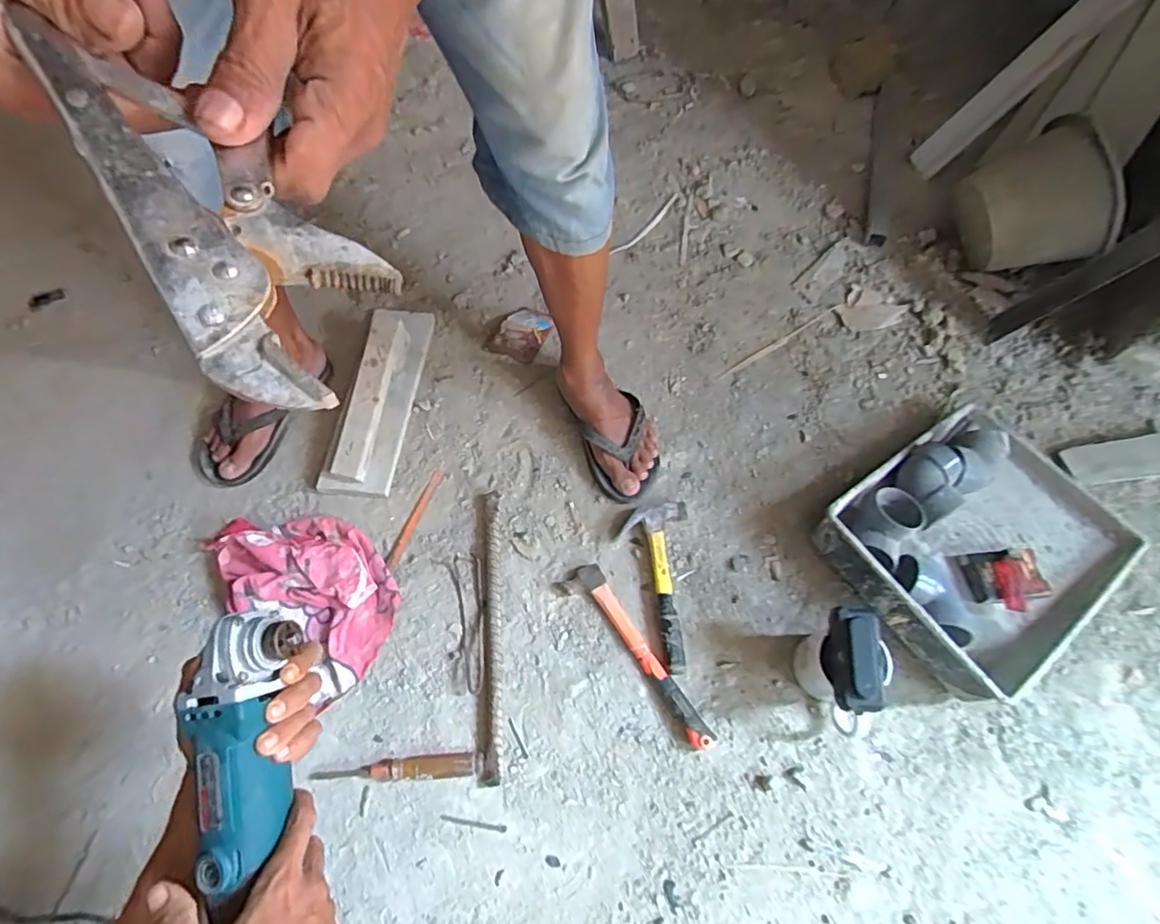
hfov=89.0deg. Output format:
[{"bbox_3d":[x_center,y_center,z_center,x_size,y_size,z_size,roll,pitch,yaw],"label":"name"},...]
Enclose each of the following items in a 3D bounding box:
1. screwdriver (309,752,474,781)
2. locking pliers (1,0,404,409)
[{"bbox_3d":[-0.219,0.362,0.693,0.185,0.020,0.026,-5,64,-2],"label":"screwdriver"},{"bbox_3d":[-0.130,-0.096,0.225,0.075,0.009,0.165,-30,86,-23],"label":"locking pliers"}]

